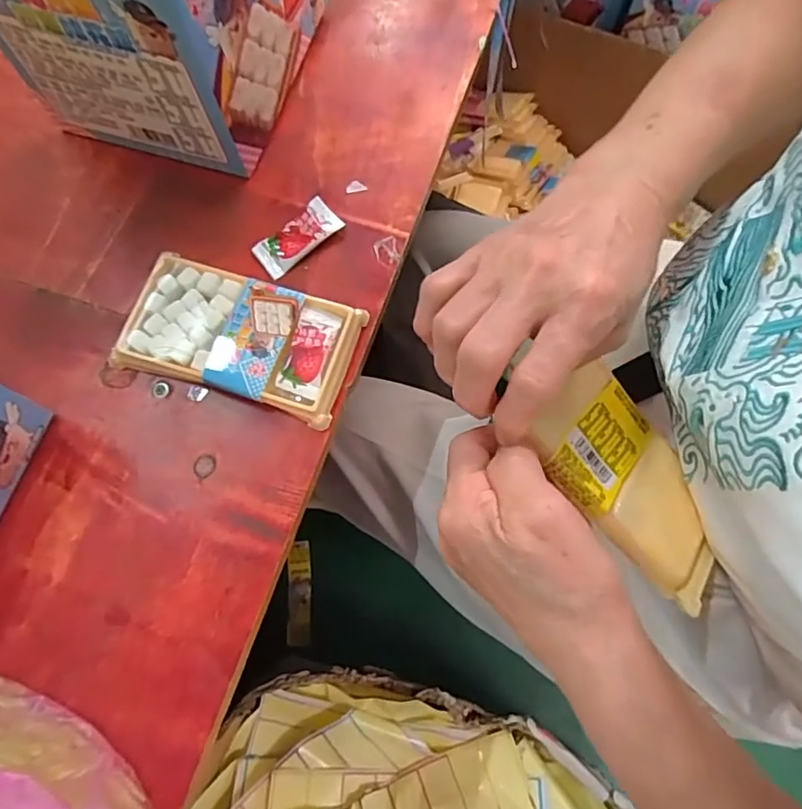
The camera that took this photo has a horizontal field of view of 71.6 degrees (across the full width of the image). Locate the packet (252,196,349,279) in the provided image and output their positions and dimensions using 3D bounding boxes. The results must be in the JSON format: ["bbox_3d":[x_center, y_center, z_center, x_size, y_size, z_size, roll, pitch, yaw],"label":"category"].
[{"bbox_3d":[-0.067,-0.109,0.360,0.056,0.010,0.026,-39,77,-12],"label":"packet"}]

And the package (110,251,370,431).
[{"bbox_3d":[-0.096,-0.041,0.335,0.133,0.017,0.072,18,73,5],"label":"package"}]

